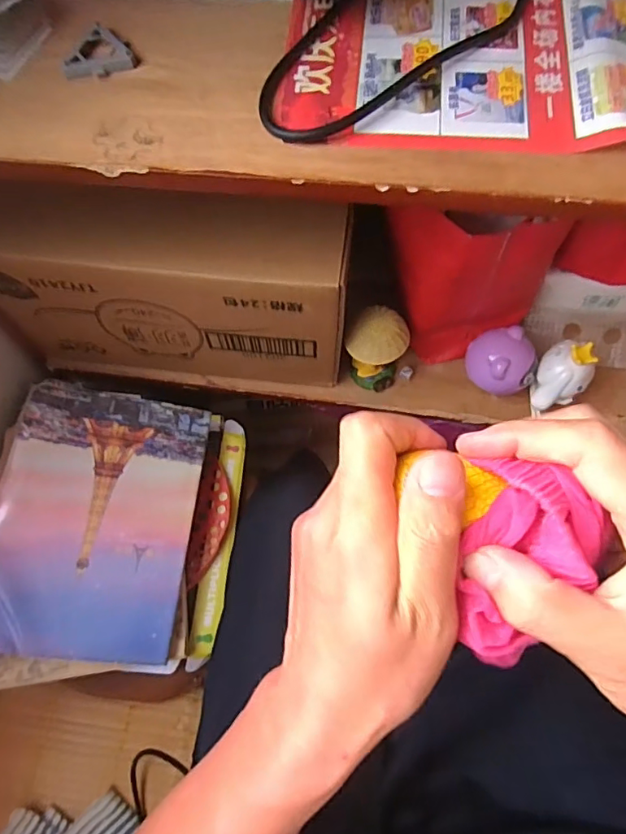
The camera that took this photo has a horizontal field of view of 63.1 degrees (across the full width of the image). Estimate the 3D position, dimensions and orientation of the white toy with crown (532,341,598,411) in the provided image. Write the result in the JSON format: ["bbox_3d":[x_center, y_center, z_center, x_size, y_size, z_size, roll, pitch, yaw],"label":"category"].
[{"bbox_3d":[0.258,-0.044,0.533,0.055,0.061,0.054,0,67,1],"label":"white toy with crown"}]

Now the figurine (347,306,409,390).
[{"bbox_3d":[0.064,-0.064,0.538,0.056,0.104,0.049,21,69,9],"label":"figurine"}]

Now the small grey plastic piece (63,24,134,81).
[{"bbox_3d":[-0.147,-0.245,0.344,0.044,0.009,0.040,-16,68,-6],"label":"small grey plastic piece"}]

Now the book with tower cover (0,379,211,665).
[{"bbox_3d":[-0.210,0.093,0.496,0.182,0.012,0.252,10,65,-12],"label":"book with tower cover"}]

